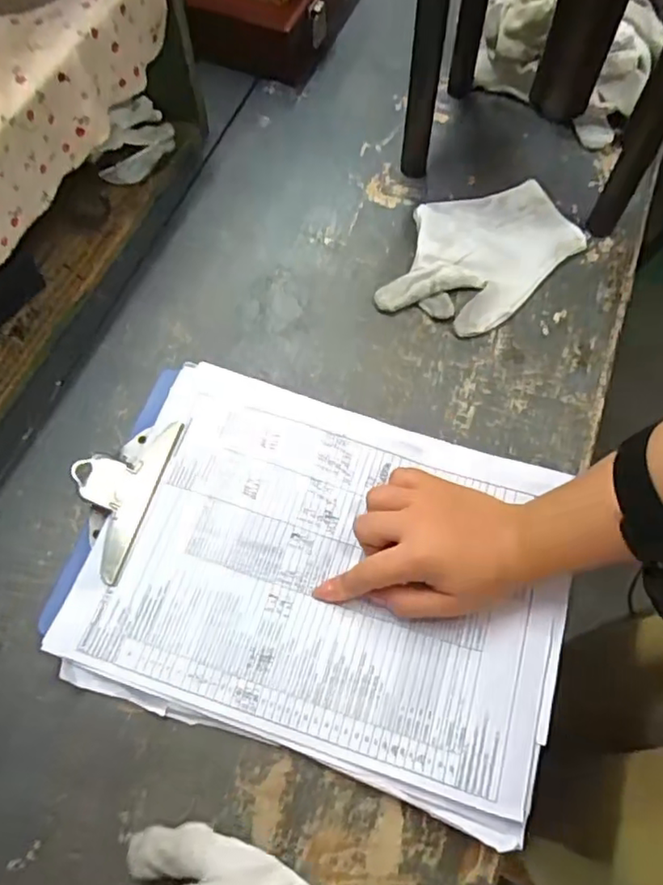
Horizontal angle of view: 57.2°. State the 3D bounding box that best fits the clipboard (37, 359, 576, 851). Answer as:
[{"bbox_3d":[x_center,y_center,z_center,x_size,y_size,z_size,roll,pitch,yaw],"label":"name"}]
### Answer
[{"bbox_3d":[-0.009,0.079,0.408,0.320,0.014,0.233,17,68,7],"label":"clipboard"}]

